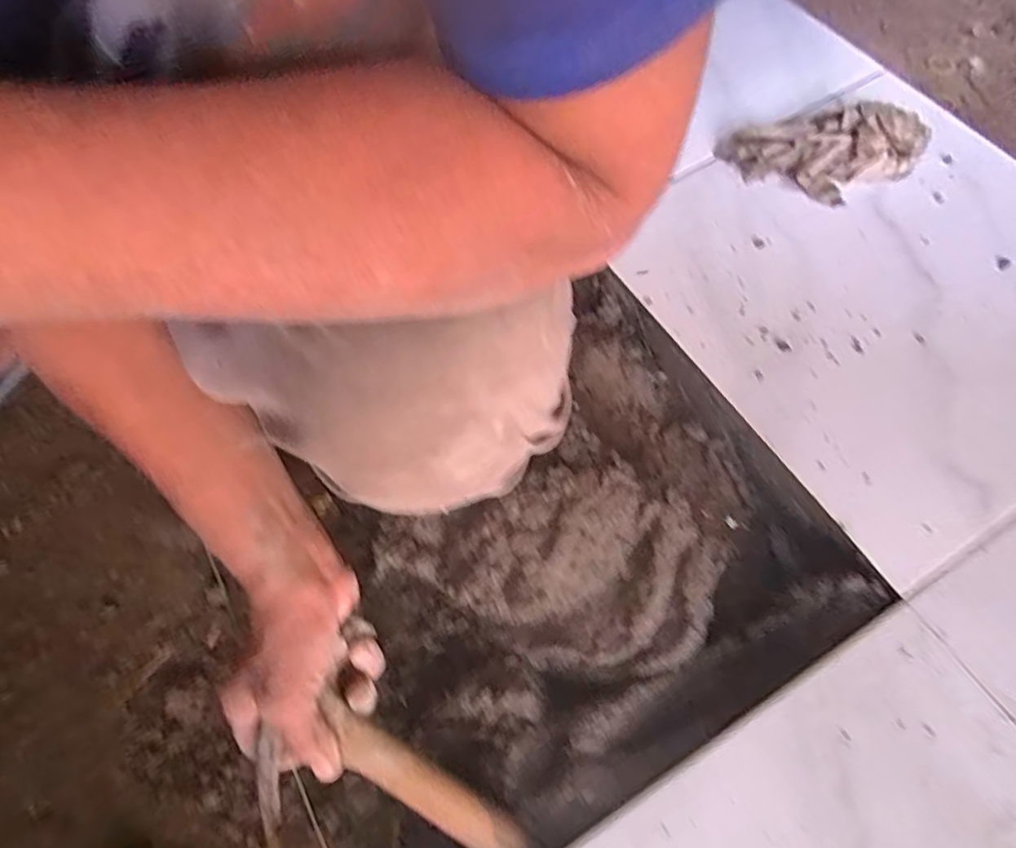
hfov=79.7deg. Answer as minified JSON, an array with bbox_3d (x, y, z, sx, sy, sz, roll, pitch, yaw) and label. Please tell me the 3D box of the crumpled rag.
[{"bbox_3d":[0.304,-0.260,0.577,0.178,0.030,0.096,-20,66,-7],"label":"crumpled rag"}]

